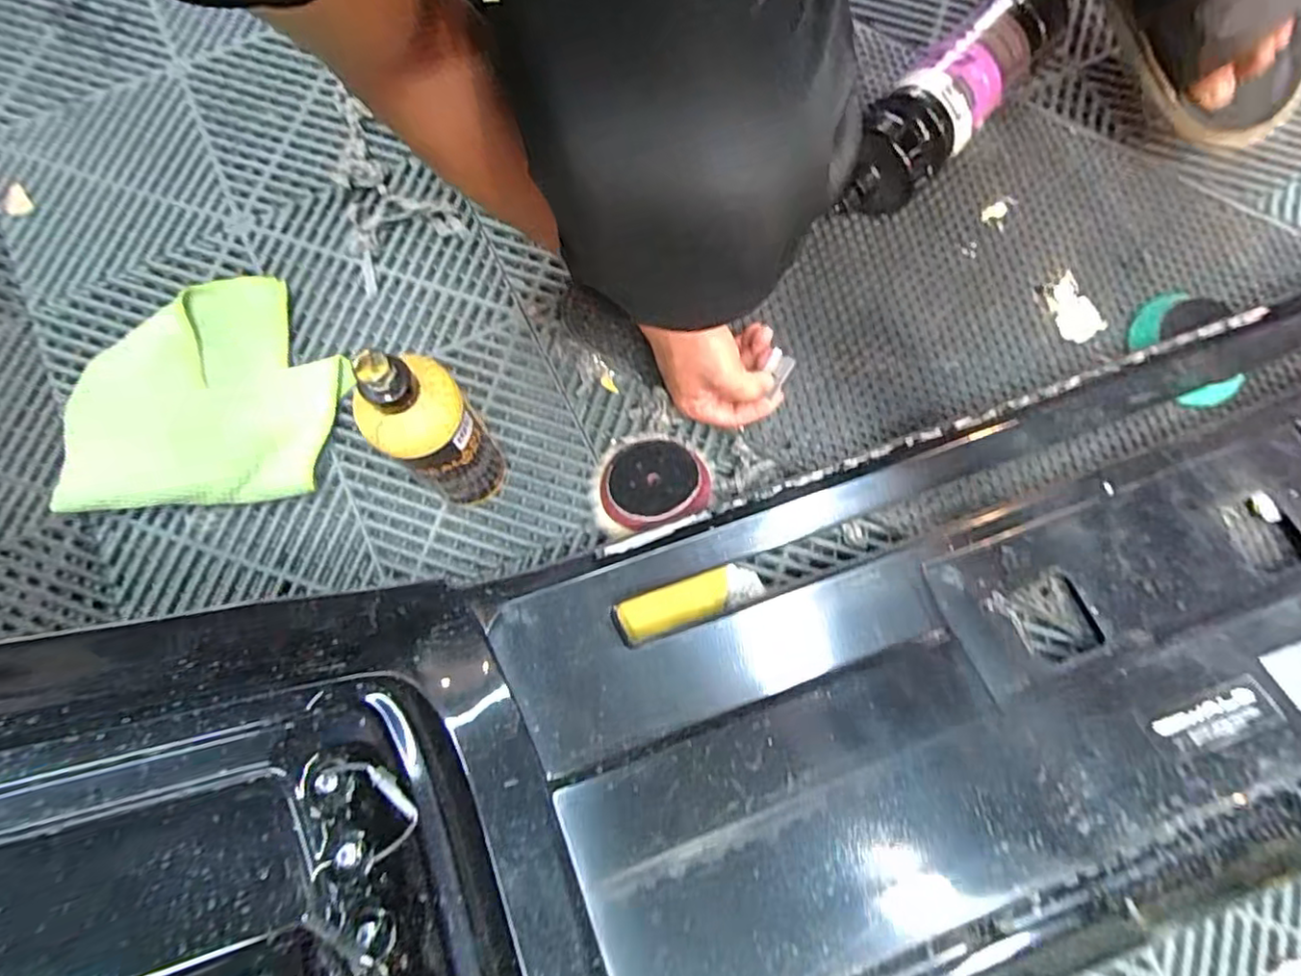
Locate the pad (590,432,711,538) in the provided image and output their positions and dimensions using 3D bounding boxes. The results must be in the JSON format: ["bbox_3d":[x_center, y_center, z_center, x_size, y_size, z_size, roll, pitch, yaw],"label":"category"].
[{"bbox_3d":[-0.002,-0.004,0.538,0.096,0.027,0.094,-19,53,4],"label":"pad"}]

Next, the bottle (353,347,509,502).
[{"bbox_3d":[-0.144,-0.033,0.455,0.068,0.219,0.052,-39,80,-10],"label":"bottle"}]

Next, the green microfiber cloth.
[{"bbox_3d":[-0.380,-0.083,0.563,0.224,0.035,0.199,-4,78,-1],"label":"green microfiber cloth"}]

